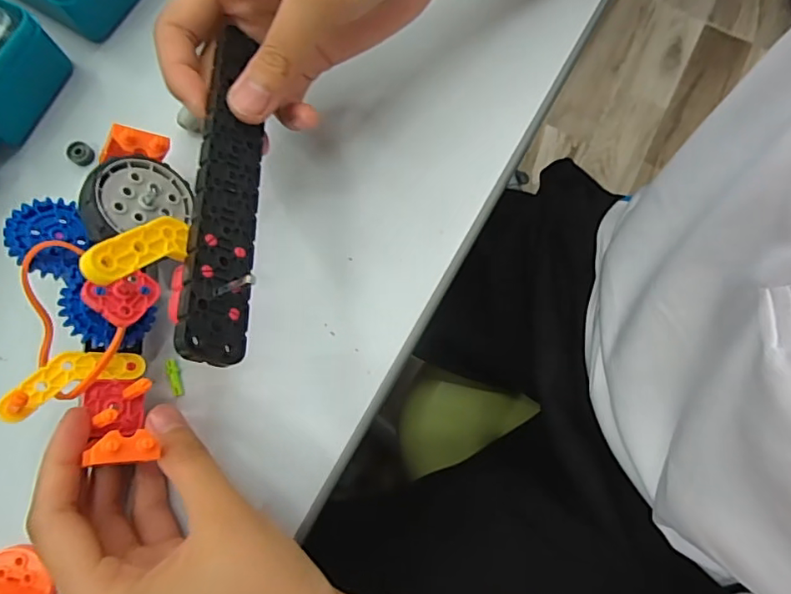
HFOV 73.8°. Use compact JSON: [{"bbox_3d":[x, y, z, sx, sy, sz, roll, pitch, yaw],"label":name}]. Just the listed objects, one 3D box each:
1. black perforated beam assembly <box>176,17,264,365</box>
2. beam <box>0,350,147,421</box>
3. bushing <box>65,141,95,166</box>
[{"bbox_3d":[-0.071,-0.043,0.212,0.016,0.028,0.141,-20,64,38],"label":"black perforated beam assembly"},{"bbox_3d":[-0.143,0.034,0.234,0.058,0.011,0.022,-19,77,-39],"label":"beam"},{"bbox_3d":[-0.174,-0.080,0.289,0.014,0.006,0.012,38,80,6],"label":"bushing"}]

